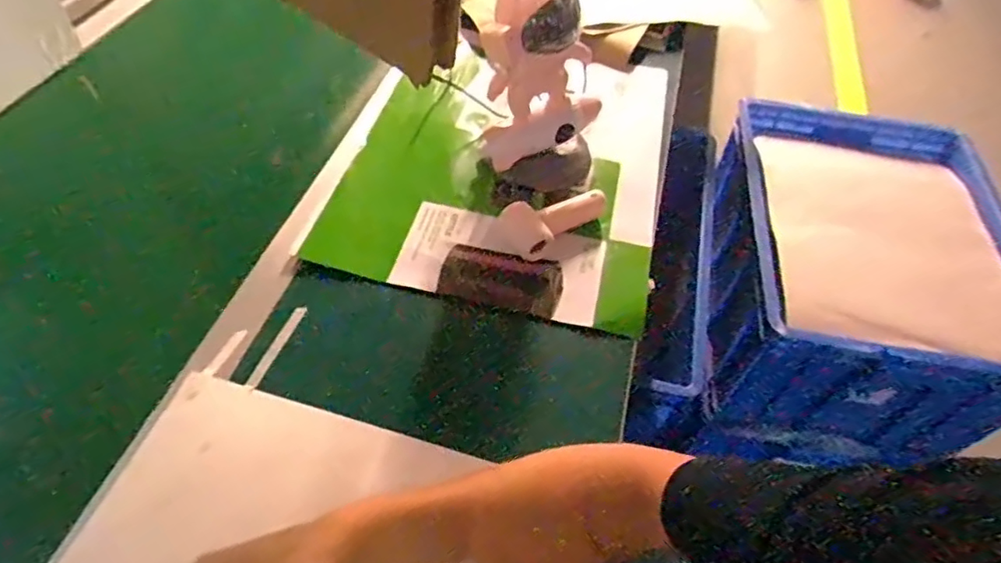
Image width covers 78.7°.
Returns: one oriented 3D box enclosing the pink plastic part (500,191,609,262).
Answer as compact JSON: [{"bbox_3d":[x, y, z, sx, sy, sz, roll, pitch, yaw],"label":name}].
[{"bbox_3d":[0.059,-0.080,0.698,0.130,0.032,0.064,-36,62,-29],"label":"pink plastic part"}]

